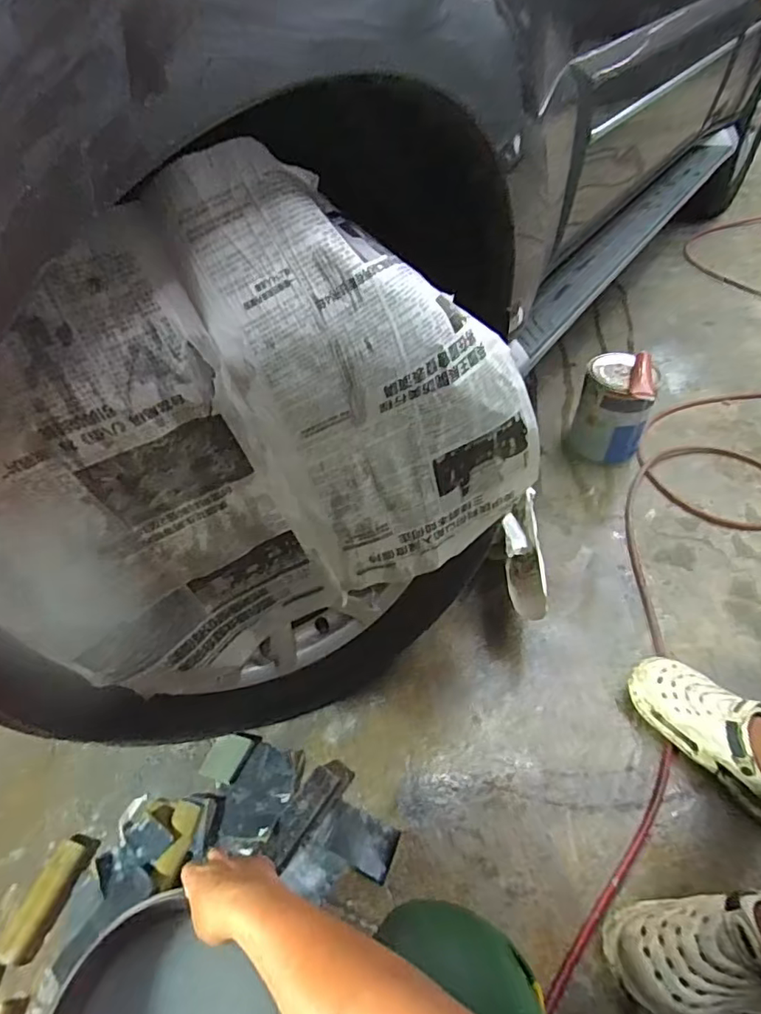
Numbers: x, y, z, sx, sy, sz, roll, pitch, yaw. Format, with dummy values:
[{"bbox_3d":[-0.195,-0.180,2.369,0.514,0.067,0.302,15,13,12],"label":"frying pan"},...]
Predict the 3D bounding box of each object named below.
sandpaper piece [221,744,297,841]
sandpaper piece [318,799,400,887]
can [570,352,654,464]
[{"bbox_3d":[-0.186,0.442,0.875,0.094,0.004,0.139,6,38,16],"label":"sandpaper piece"},{"bbox_3d":[-0.030,0.487,0.824,0.108,0.012,0.072,16,48,24],"label":"sandpaper piece"},{"bbox_3d":[0.550,-0.229,1.338,0.164,0.197,0.192,19,54,17],"label":"can"}]

